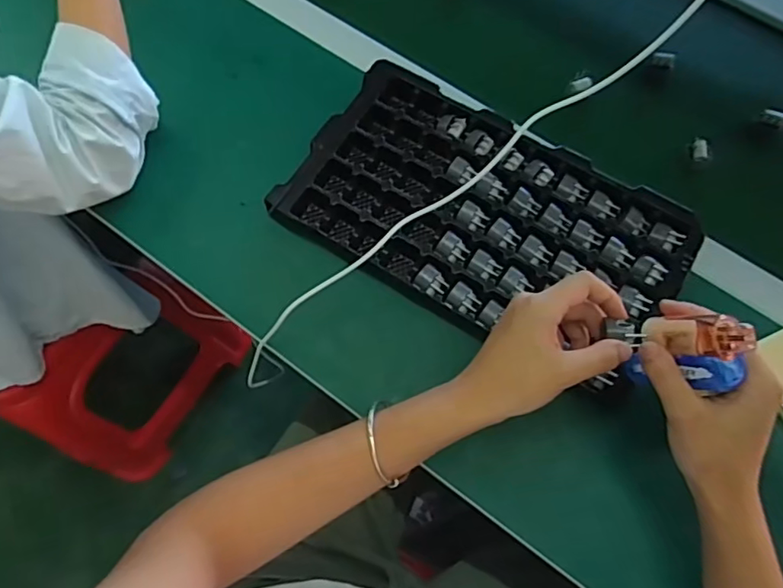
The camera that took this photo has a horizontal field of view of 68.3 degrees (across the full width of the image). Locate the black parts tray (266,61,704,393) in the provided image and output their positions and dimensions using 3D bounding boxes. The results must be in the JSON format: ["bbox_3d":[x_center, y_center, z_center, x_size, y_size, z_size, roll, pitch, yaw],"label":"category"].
[{"bbox_3d":[0.089,-0.071,0.549,0.359,0.034,0.203,31,72,10],"label":"black parts tray"}]

